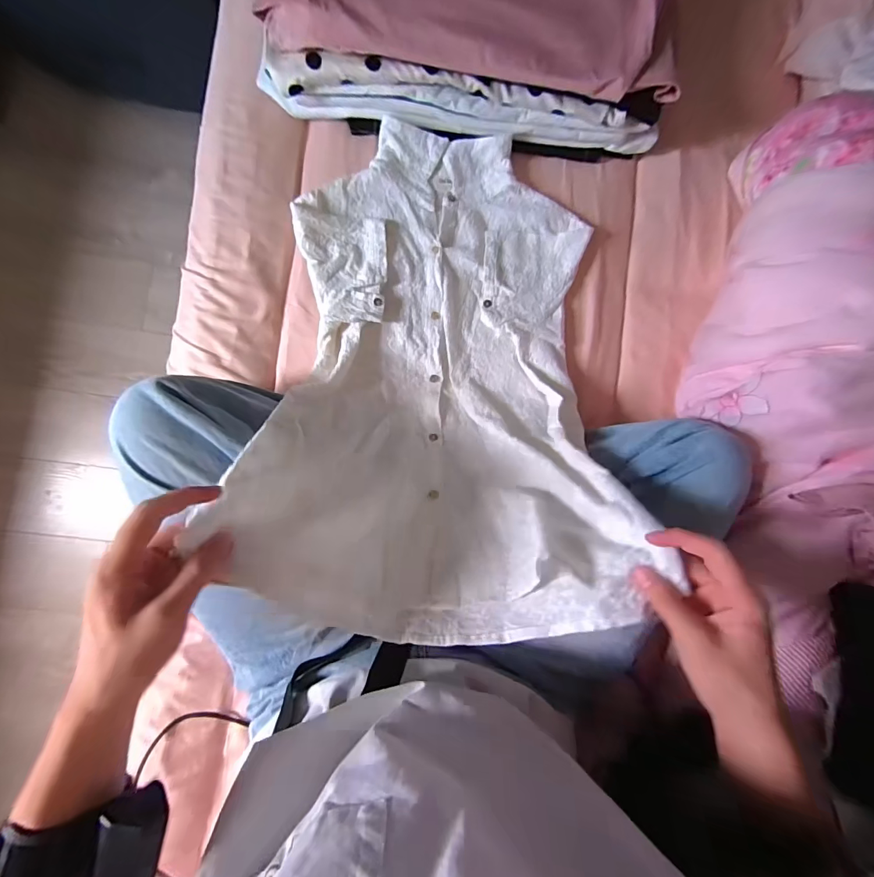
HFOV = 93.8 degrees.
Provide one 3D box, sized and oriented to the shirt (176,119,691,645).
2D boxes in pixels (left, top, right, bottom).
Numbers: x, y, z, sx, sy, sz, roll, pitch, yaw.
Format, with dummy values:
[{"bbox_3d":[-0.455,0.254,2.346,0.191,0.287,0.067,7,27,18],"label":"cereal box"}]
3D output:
[{"bbox_3d":[0.012,-0.116,0.464,0.367,0.242,0.608,7,86,-5],"label":"shirt"}]

